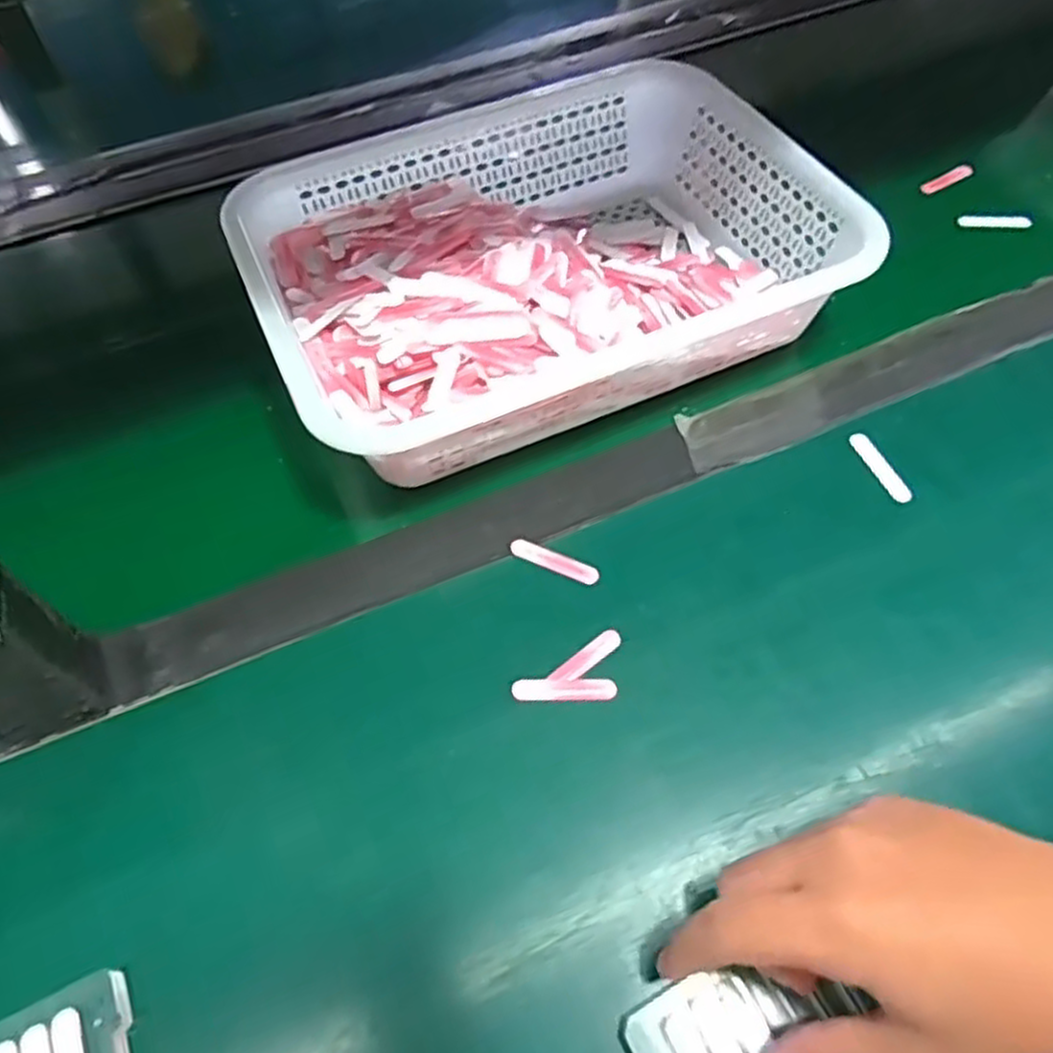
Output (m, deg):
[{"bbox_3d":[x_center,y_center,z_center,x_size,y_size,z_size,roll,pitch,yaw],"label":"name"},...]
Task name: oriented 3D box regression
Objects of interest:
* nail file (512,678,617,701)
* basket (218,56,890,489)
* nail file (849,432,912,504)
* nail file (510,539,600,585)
[{"bbox_3d":[0.019,0.082,0.381,0.051,0.004,0.011,0,57,2],"label":"nail file"},{"bbox_3d":[0.007,-0.174,0.503,0.357,0.076,0.260,-21,59,-12],"label":"basket"},{"bbox_3d":[0.209,-0.035,0.449,0.013,0.004,0.051,-21,59,-12],"label":"nail file"},{"bbox_3d":[0.016,0.018,0.421,0.051,0.004,0.012,21,60,15],"label":"nail file"}]

